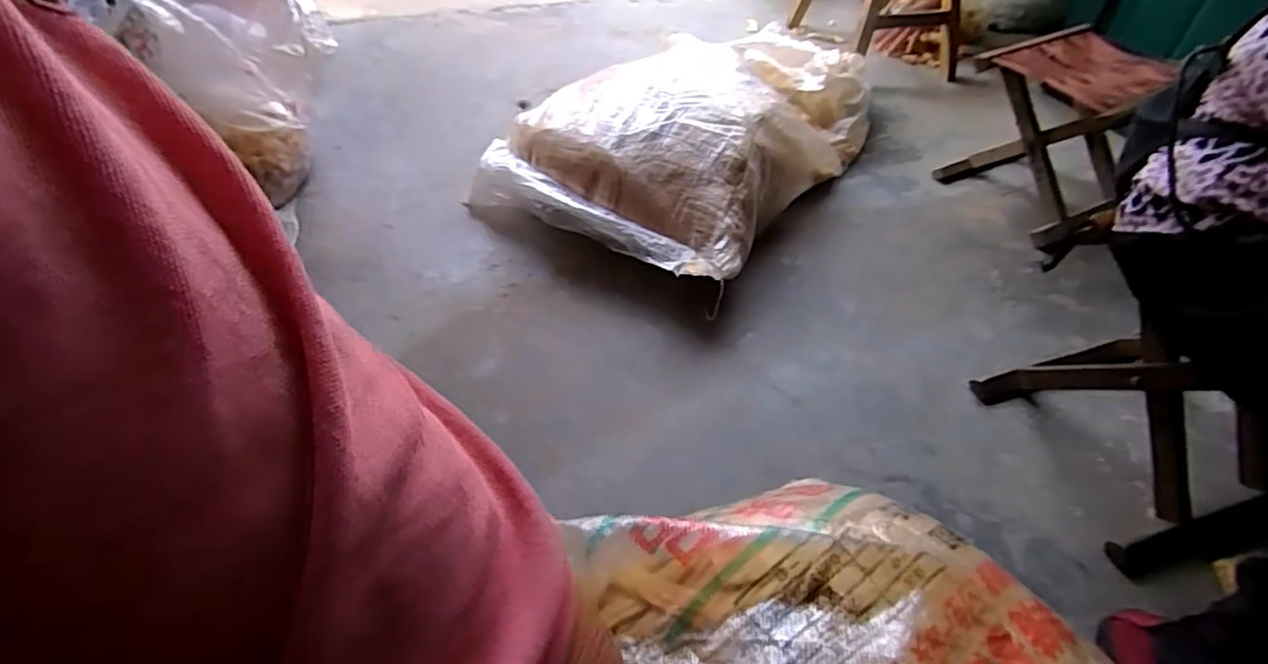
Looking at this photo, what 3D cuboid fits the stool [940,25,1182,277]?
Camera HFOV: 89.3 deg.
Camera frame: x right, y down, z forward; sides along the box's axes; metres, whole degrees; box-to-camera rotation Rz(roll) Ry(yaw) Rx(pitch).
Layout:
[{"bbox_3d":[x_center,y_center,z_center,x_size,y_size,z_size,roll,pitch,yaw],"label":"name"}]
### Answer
[{"bbox_3d":[0.768,-0.354,1.145,0.287,0.245,0.266,-20,51,-19],"label":"stool"}]

